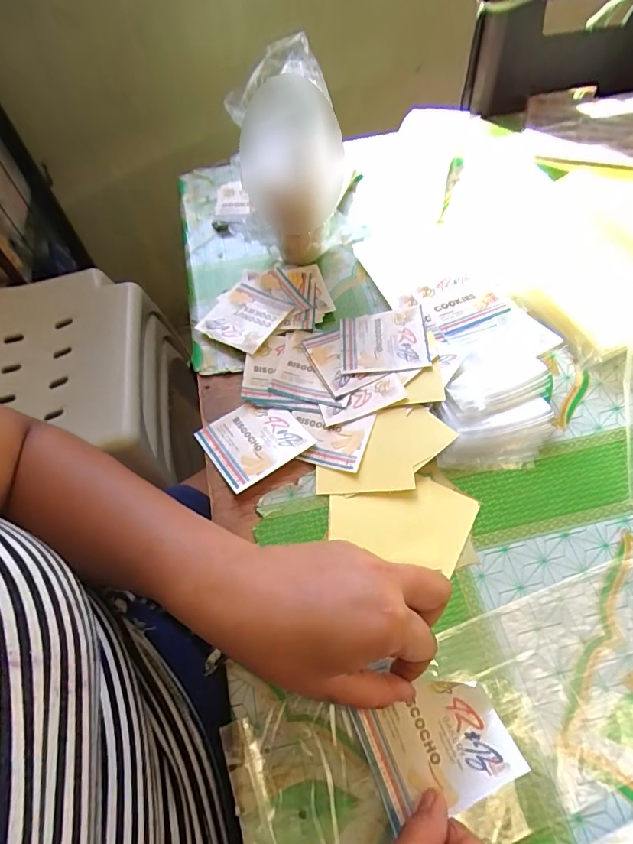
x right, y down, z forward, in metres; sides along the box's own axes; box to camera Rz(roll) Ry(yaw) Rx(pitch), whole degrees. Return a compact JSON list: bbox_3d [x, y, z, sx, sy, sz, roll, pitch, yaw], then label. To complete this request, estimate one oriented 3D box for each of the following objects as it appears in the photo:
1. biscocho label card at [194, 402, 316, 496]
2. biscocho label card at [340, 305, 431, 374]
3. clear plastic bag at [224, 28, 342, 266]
[{"bbox_3d":[-0.050,0.013,0.358,0.073,0.005,0.068,-34,62,-16],"label":"biscocho label card"},{"bbox_3d":[0.060,-0.074,0.403,0.074,0.006,0.071,-6,57,8],"label":"biscocho label card"},{"bbox_3d":[-0.019,-0.239,0.416,0.093,0.183,0.090,-2,58,3],"label":"clear plastic bag"}]

